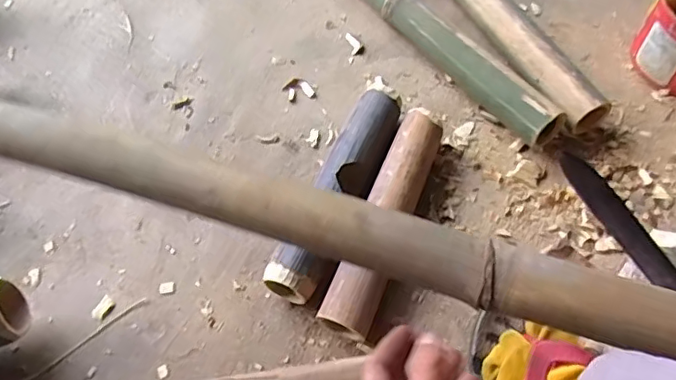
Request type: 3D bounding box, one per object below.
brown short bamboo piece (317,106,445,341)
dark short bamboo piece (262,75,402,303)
[{"bbox_3d":[0.054,0.034,0.634,0.054,0.066,0.274,19,63,13],"label":"brown short bamboo piece"},{"bbox_3d":[0.010,-0.010,0.655,0.062,0.061,0.294,20,62,12],"label":"dark short bamboo piece"}]

